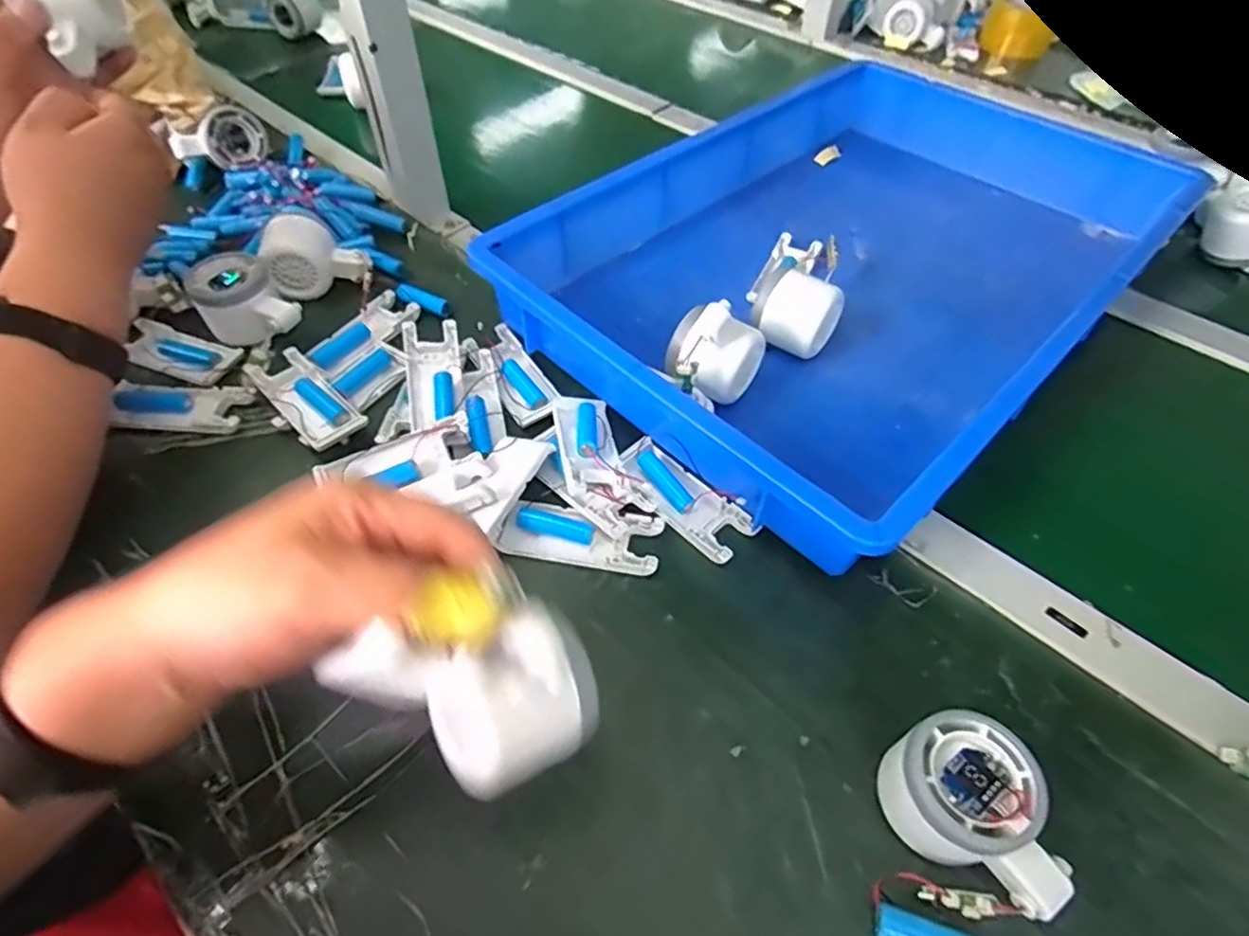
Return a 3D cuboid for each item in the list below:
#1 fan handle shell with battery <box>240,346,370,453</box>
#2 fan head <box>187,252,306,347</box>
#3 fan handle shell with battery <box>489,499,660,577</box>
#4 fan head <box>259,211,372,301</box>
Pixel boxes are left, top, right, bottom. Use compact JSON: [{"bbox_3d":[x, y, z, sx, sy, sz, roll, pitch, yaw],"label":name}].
[{"bbox_3d":[-0.235,-0.049,0.467,0.106,0.015,0.044,38,60,24],"label":"fan handle shell with battery"},{"bbox_3d":[-0.302,-0.129,0.504,0.082,0.046,0.058,34,59,22],"label":"fan head"},{"bbox_3d":[-0.030,0.045,0.414,0.102,0.016,0.040,8,53,5],"label":"fan handle shell with battery"},{"bbox_3d":[-0.264,-0.184,0.546,0.076,0.051,0.047,-20,56,-16],"label":"fan head"}]

